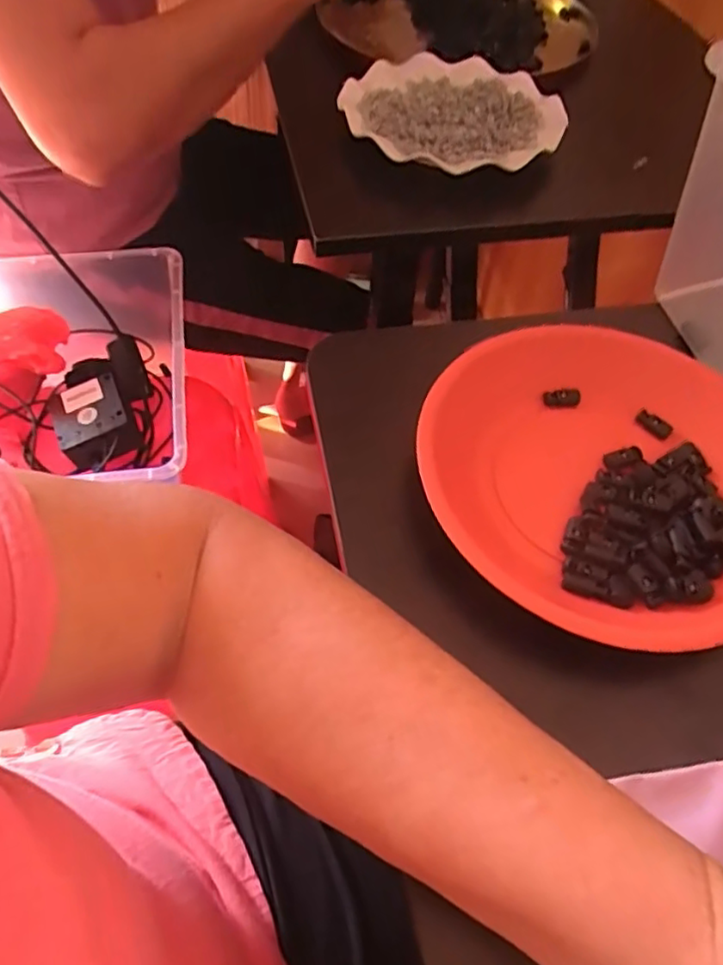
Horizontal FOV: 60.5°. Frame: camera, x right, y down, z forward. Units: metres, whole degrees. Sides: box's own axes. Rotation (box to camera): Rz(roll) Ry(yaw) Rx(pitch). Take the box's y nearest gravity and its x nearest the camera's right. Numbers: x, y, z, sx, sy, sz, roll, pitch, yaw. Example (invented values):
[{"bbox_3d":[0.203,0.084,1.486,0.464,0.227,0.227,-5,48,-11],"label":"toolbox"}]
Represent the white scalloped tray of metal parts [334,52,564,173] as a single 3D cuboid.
[{"bbox_3d":[0.072,-0.312,0.526,0.174,0.023,0.177,-18,58,-14],"label":"white scalloped tray of metal parts"}]

